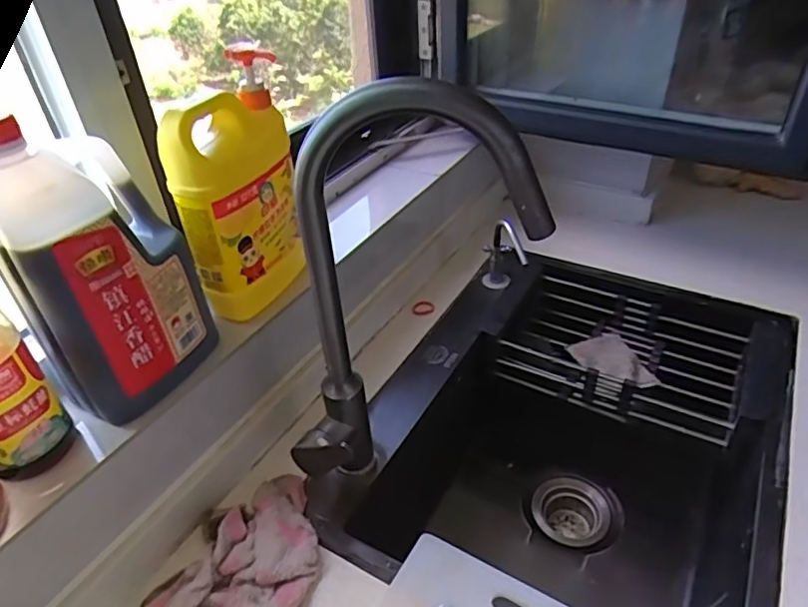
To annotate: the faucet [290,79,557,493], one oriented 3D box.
[{"bbox_3d":[-0.001,0.030,0.496,0.227,0.422,0.059,-10,39,-8],"label":"faucet"}]

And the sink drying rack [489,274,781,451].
[{"bbox_3d":[0.328,0.066,0.807,0.354,0.095,0.225,18,44,25],"label":"sink drying rack"}]

